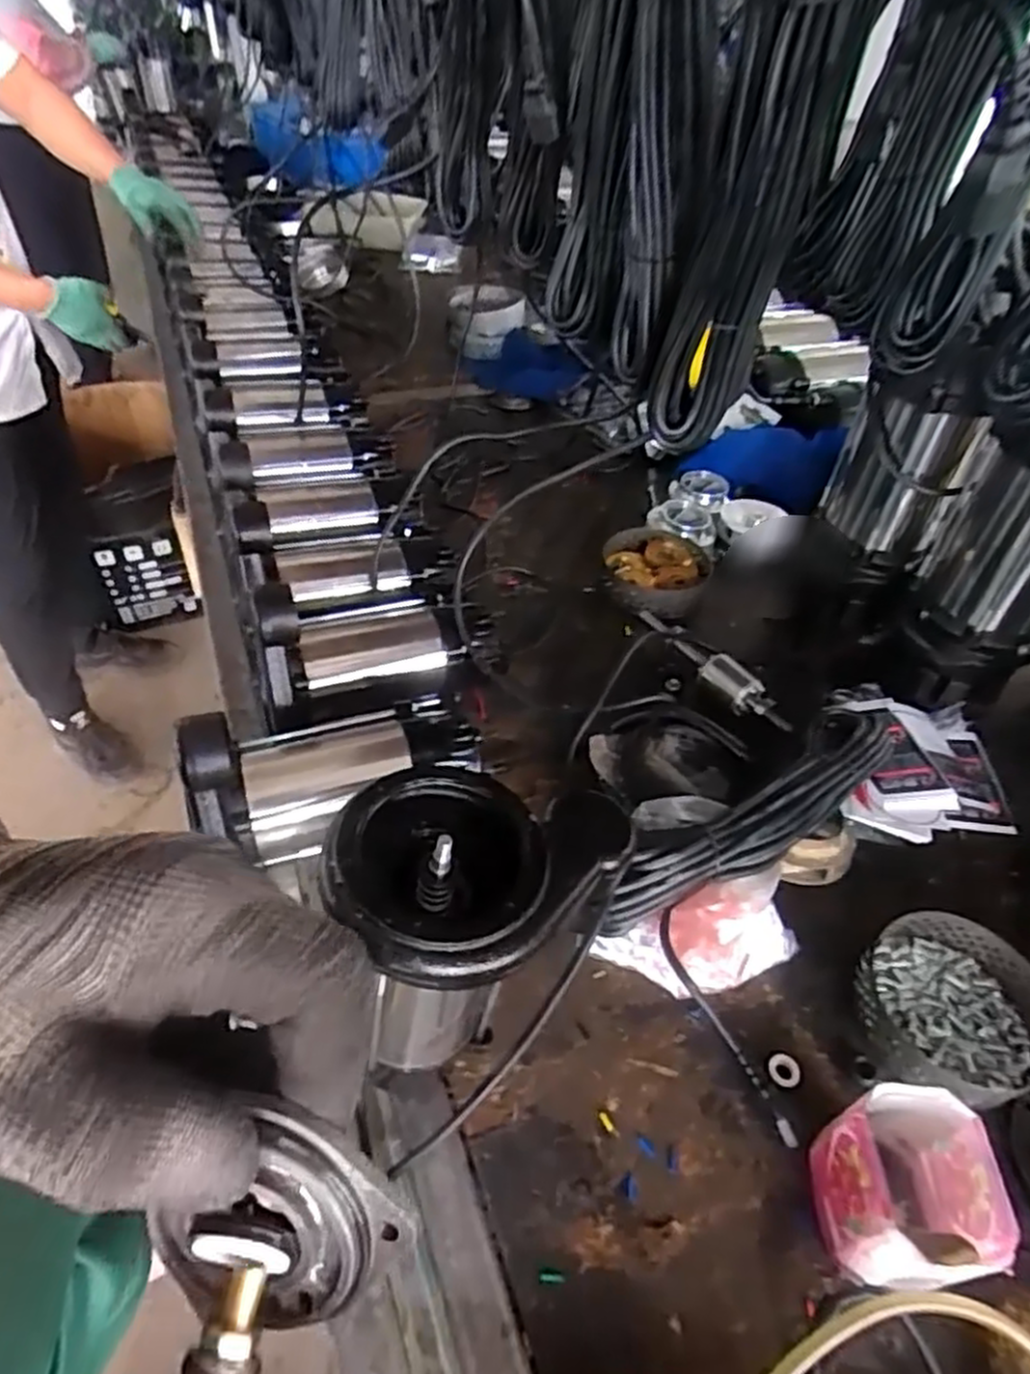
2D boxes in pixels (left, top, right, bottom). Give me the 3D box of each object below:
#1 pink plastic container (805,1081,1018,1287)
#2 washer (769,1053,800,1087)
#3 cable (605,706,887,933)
[{"bbox_3d":[0.238,0.311,0.483,0.083,0.099,0.084,9,46,2],"label":"pink plastic container"},{"bbox_3d":[0.198,0.283,0.570,0.024,0.010,0.023,4,46,-3],"label":"washer"},{"bbox_3d":[0.200,0.101,0.645,0.330,0.039,0.084,-30,54,-29],"label":"cable"}]

